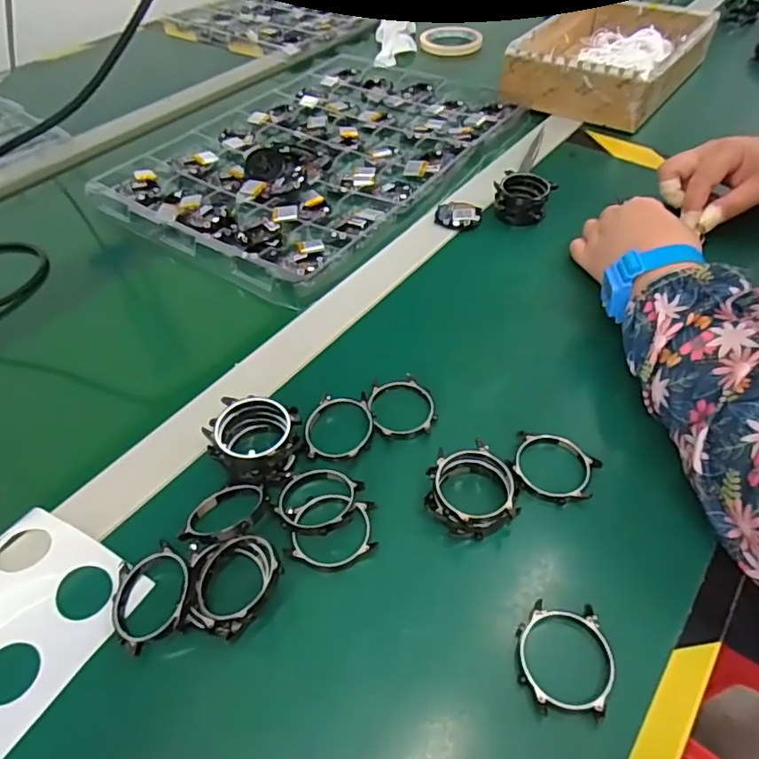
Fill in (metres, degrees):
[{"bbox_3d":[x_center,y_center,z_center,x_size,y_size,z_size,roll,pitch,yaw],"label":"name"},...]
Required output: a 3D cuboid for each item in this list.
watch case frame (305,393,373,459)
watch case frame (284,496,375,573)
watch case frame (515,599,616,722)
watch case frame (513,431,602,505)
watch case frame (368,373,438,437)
[{"bbox_3d":[-0.027,0.031,0.369,0.044,0.008,0.047,-1,56,8],"label":"watch case frame"},{"bbox_3d":[-0.027,0.086,0.321,0.049,0.010,0.045,5,49,5],"label":"watch case frame"},{"bbox_3d":[0.092,0.136,0.277,0.046,0.008,0.050,5,49,5],"label":"watch case frame"},{"bbox_3d":[0.109,0.053,0.349,0.052,0.011,0.045,19,52,16],"label":"watch case frame"},{"bbox_3d":[0.015,0.017,0.383,0.045,0.008,0.049,-11,50,-9],"label":"watch case frame"}]

